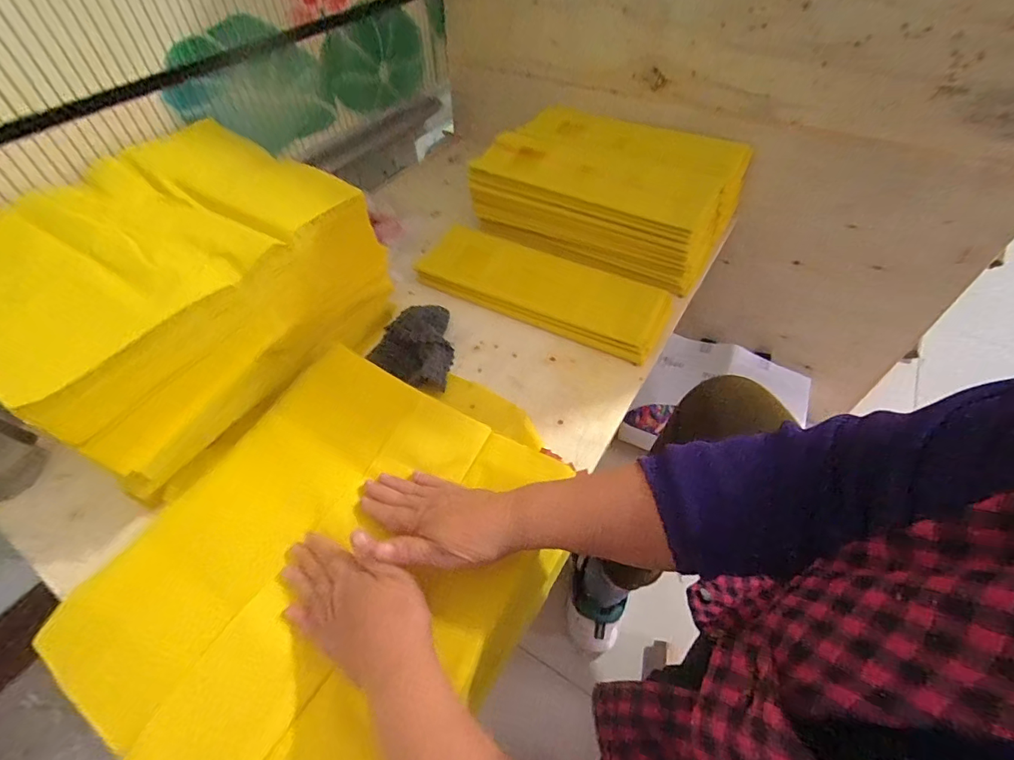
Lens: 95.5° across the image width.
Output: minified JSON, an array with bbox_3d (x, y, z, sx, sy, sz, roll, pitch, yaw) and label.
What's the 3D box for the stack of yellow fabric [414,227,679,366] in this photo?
[{"bbox_3d":[0.051,-0.141,0.684,0.369,0.047,0.119,23,55,19],"label":"stack of yellow fabric"}]

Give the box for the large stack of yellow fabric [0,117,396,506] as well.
[{"bbox_3d":[-0.362,-0.101,0.541,0.278,0.202,0.367,27,56,21],"label":"large stack of yellow fabric"}]

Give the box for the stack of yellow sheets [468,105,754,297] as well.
[{"bbox_3d":[0.178,-0.333,0.782,0.394,0.127,0.290,24,55,20],"label":"stack of yellow sheets"}]

